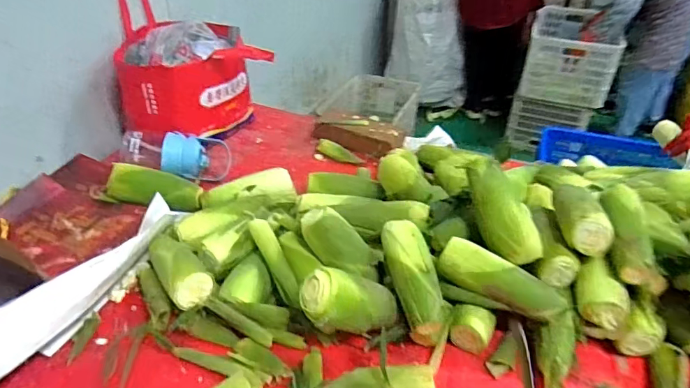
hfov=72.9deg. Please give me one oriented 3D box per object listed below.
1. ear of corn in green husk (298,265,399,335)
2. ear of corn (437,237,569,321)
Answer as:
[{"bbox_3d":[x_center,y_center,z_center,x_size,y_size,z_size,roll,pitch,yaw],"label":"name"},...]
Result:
[{"bbox_3d":[0.015,0.154,0.670,0.151,0.066,0.055,20,26,-29],"label":"ear of corn in green husk"},{"bbox_3d":[0.239,0.135,0.712,0.195,0.061,0.047,26,42,14],"label":"ear of corn"}]

